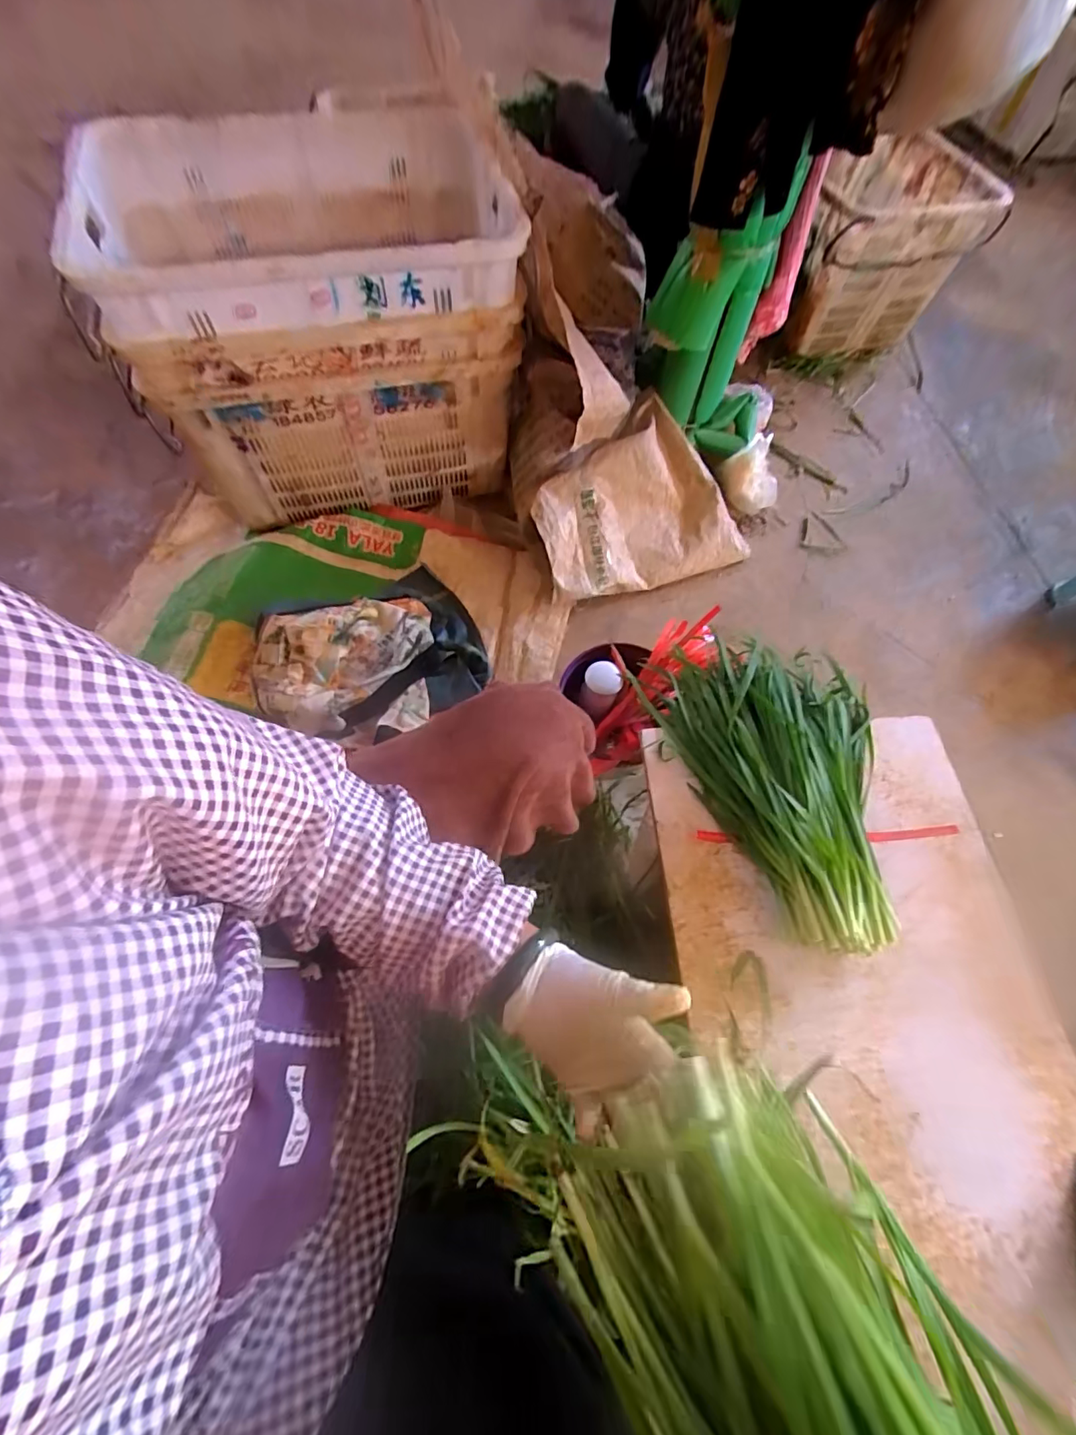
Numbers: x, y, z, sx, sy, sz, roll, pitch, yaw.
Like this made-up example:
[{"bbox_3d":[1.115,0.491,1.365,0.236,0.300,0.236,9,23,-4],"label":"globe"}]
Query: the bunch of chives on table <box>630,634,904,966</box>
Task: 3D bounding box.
[{"bbox_3d":[0.344,0.056,0.664,0.297,0.104,0.413,-17,68,-11],"label":"bunch of chives on table"}]

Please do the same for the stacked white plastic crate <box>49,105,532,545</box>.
[{"bbox_3d":[-0.379,-0.730,1.032,0.641,0.494,0.488,-11,67,-9],"label":"stacked white plastic crate"}]

